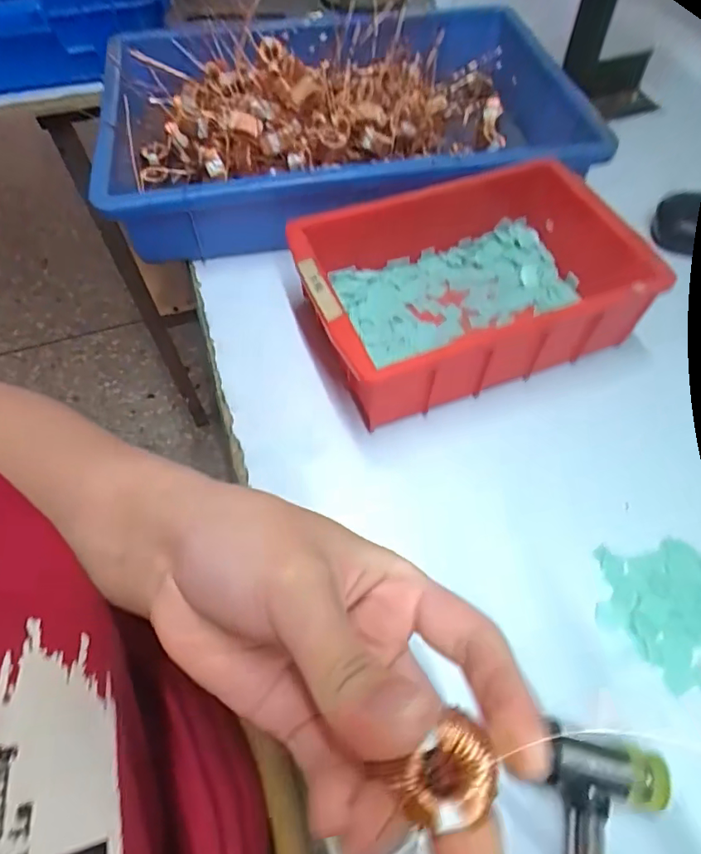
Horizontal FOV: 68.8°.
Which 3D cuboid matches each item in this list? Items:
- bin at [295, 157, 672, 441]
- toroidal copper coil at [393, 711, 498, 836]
[{"bbox_3d":[0.074,-0.090,0.331,0.203,0.062,0.132,-20,60,-11],"label":"bin"},{"bbox_3d":[0.022,0.077,0.113,0.023,0.008,0.018,-37,65,-19],"label":"toroidal copper coil"}]

